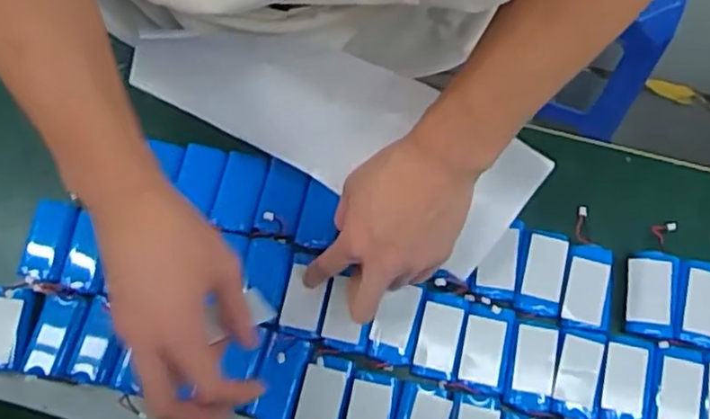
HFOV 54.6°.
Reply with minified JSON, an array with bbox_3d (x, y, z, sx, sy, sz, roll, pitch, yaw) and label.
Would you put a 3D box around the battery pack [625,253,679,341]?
[{"bbox_3d":[0.234,0.067,0.546,0.037,0.010,0.068,12,78,4],"label":"battery pack"}]

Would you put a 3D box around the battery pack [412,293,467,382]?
[{"bbox_3d":[0.066,0.100,0.544,0.035,0.004,0.064,11,78,4],"label":"battery pack"}]

